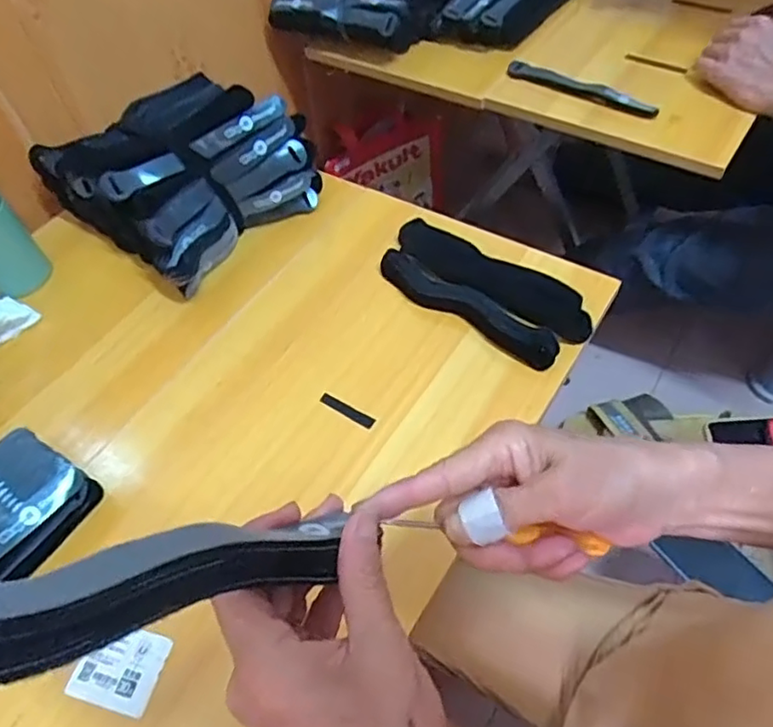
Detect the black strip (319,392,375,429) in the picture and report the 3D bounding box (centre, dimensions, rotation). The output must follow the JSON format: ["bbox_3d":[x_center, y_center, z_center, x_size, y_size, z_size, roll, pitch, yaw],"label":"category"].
[{"bbox_3d":[-0.034,0.039,0.508,0.052,0.004,0.010,26,61,22],"label":"black strip"}]

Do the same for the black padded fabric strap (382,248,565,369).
[{"bbox_3d":[0.070,-0.057,0.549,0.194,0.026,0.034,32,63,25],"label":"black padded fabric strap"}]

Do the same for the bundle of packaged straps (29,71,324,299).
[{"bbox_3d":[-0.220,-0.210,0.635,0.234,0.102,0.200,31,63,24],"label":"bundle of packaged straps"}]

